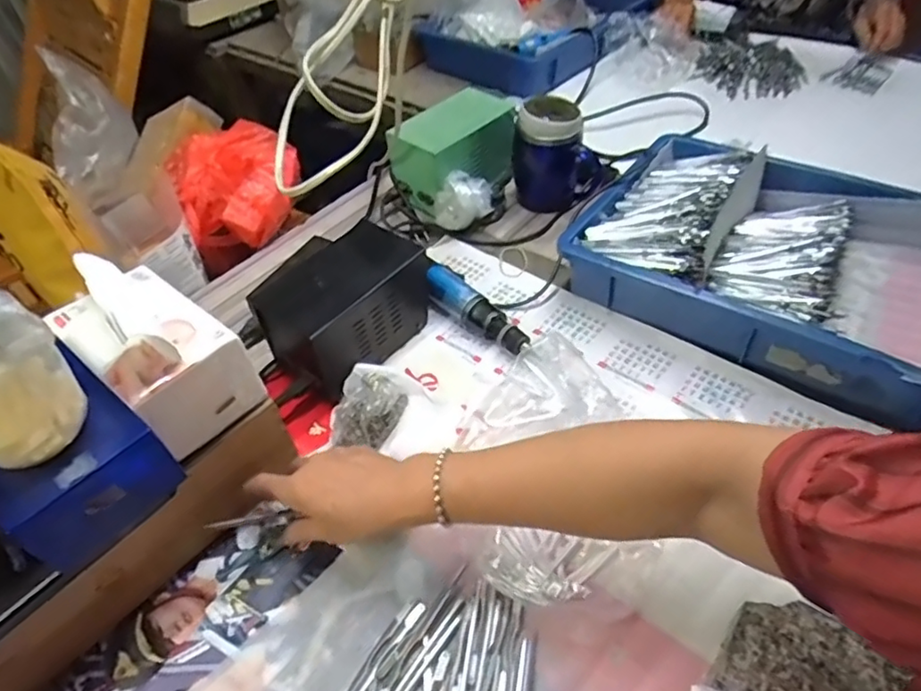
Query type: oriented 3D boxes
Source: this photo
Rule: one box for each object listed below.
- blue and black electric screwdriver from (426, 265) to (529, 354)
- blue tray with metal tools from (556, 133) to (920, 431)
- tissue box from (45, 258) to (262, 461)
[{"bbox_3d":[0.016,-0.039,0.661,0.044,0.040,0.154,-31,52,-22],"label":"blue and black electric screwdriver"},{"bbox_3d":[0.356,-0.085,0.637,0.434,0.084,0.290,28,55,27],"label":"blue tray with metal tools"},{"bbox_3d":[-0.233,0.000,0.450,0.128,0.111,0.086,28,55,28],"label":"tissue box"}]

